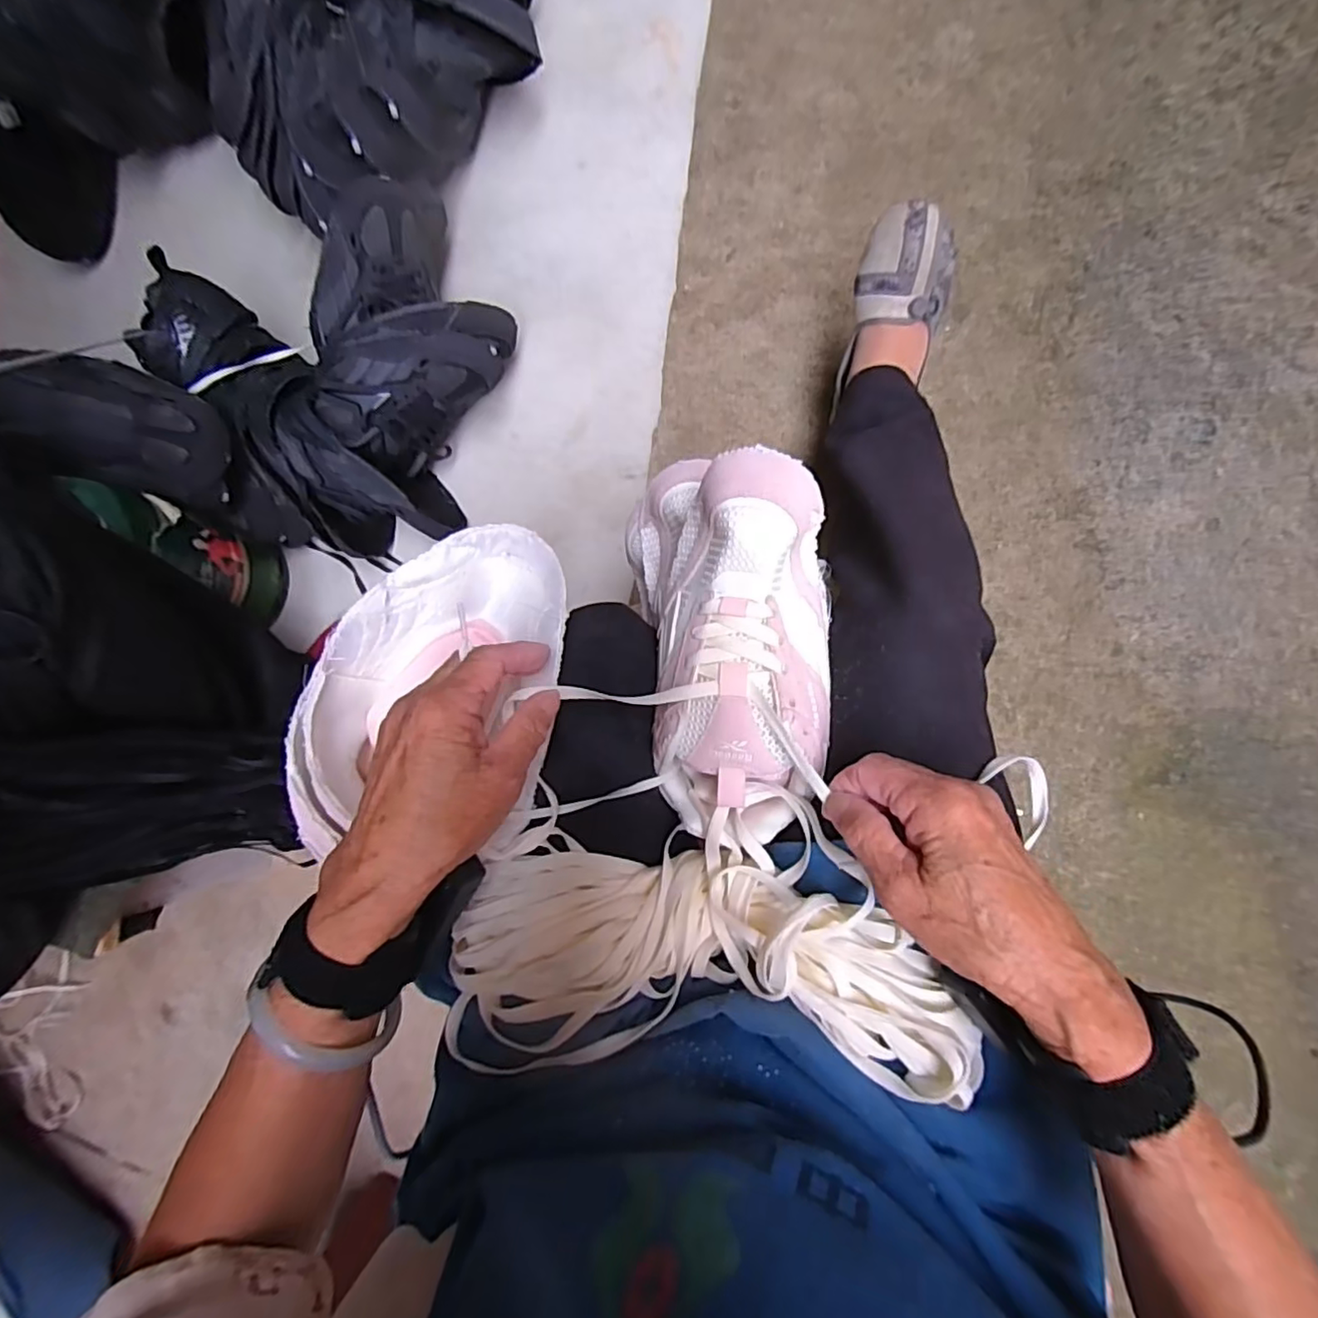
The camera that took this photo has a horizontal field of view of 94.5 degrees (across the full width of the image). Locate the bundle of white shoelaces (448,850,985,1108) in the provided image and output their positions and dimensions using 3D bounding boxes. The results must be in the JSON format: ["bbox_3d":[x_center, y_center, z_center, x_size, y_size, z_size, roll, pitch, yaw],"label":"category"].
[{"bbox_3d":[0.026,0.174,0.345,0.272,0.054,0.116,-2,90,14],"label":"bundle of white shoelaces"}]

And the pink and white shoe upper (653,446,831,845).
[{"bbox_3d":[0.050,-0.003,0.347,0.095,0.055,0.216,6,97,9],"label":"pink and white shoe upper"}]

